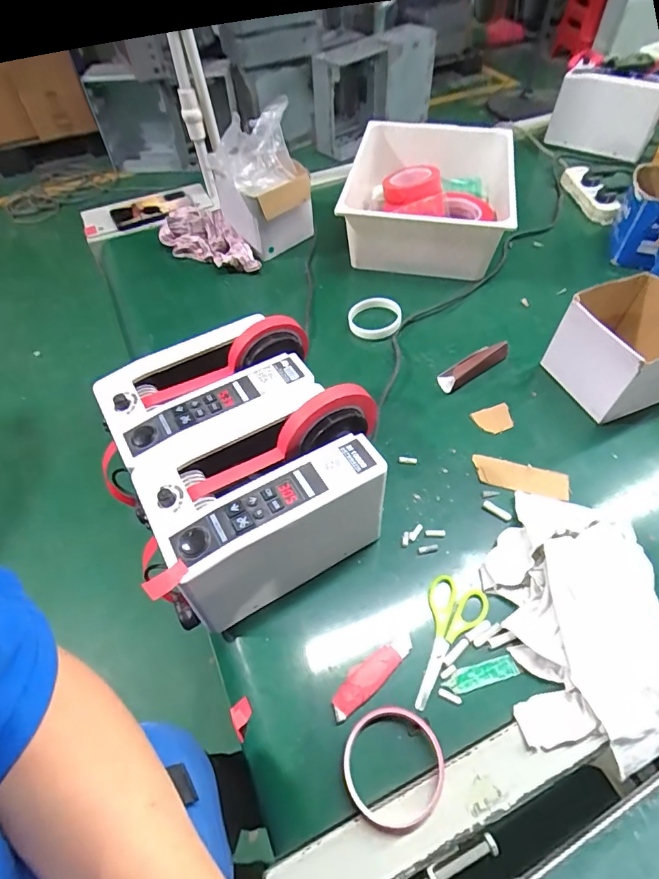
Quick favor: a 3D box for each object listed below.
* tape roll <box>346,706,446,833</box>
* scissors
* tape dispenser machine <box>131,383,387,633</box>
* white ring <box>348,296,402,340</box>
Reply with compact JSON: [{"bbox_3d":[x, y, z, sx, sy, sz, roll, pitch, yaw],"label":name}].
[{"bbox_3d":[0.055,0.277,0.398,0.083,0.011,0.086,-1,55,2],"label":"tape roll"},{"bbox_3d":[0.112,0.204,0.473,0.058,0.010,0.130,25,60,18],"label":"scissors"},{"bbox_3d":[-0.058,0.061,0.484,0.249,0.161,0.143,-27,59,-16],"label":"tape dispenser machine"},{"bbox_3d":[0.073,-0.198,0.746,0.083,0.024,0.079,-1,55,2],"label":"white ring"}]

